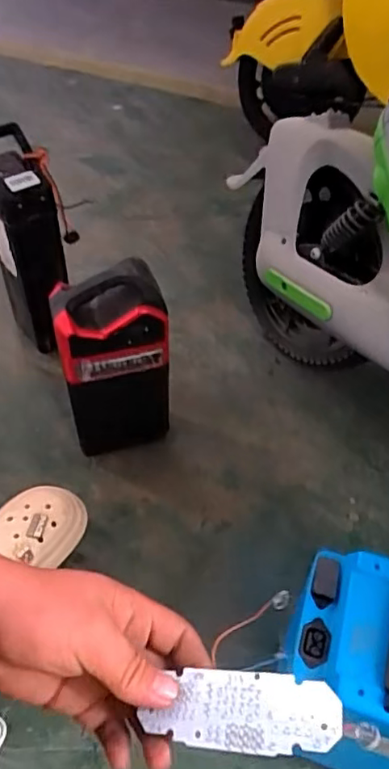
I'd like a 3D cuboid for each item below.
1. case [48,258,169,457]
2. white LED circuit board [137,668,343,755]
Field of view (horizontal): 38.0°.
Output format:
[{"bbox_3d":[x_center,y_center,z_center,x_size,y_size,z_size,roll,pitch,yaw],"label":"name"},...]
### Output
[{"bbox_3d":[-0.118,-0.018,0.864,0.157,0.339,0.085,-10,48,-8],"label":"case"},{"bbox_3d":[0.024,0.171,0.297,0.102,0.004,0.036,-10,45,20],"label":"white LED circuit board"}]

